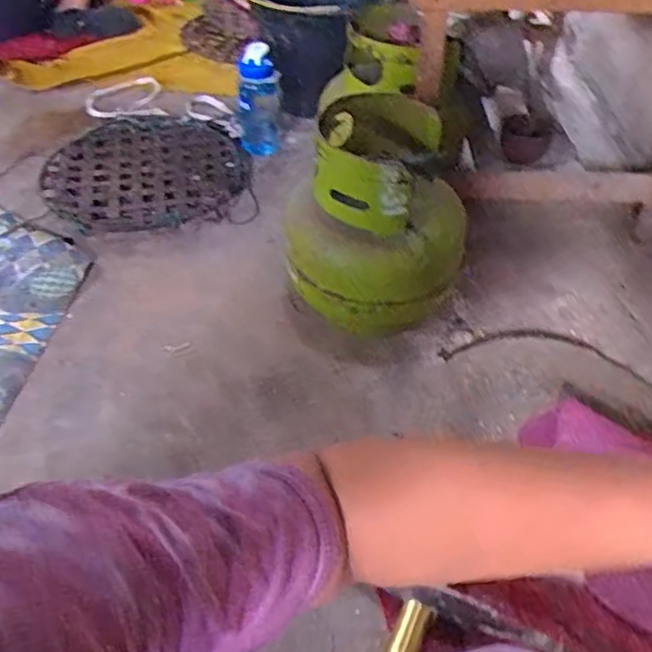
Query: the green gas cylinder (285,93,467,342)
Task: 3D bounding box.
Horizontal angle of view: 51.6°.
[{"bbox_3d":[0.065,-0.159,0.986,0.235,0.250,0.246,-1,45,-1],"label":"green gas cylinder"}]

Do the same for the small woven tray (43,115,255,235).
[{"bbox_3d":[-0.376,-0.337,1.405,0.388,0.053,0.484,-12,47,-12],"label":"small woven tray"}]

